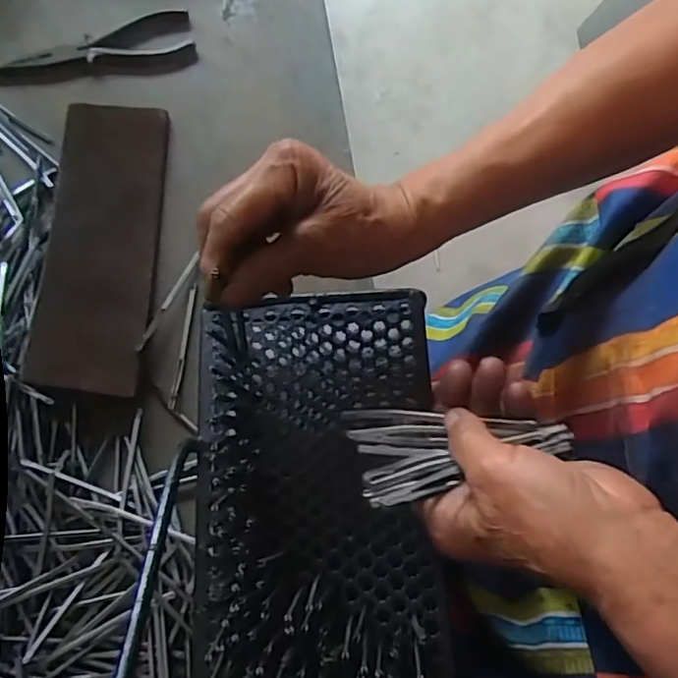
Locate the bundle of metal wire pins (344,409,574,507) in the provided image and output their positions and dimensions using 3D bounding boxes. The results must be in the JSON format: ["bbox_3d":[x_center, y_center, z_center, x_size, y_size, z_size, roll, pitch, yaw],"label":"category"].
[{"bbox_3d":[0.064,0.052,0.317,0.109,0.038,0.053,-9,73,-4],"label":"bundle of metal wire pins"}]

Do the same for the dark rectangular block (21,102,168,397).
[{"bbox_3d":[-0.195,-0.081,0.484,0.087,0.021,0.250,0,73,2],"label":"dark rectangular block"}]

